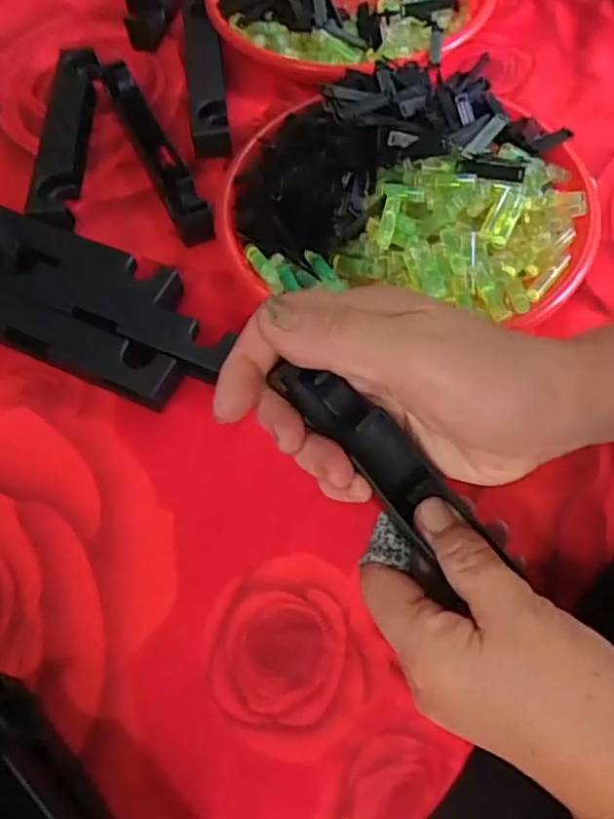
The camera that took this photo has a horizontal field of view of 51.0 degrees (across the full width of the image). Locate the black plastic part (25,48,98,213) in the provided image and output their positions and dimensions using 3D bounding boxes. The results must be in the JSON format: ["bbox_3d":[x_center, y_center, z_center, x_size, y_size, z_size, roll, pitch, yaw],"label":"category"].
[{"bbox_3d":[-0.196,-0.225,0.523,0.036,0.027,0.187,-4,61,1],"label":"black plastic part"}]

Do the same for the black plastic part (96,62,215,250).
[{"bbox_3d":[-0.119,-0.203,0.501,0.027,0.036,0.189,-23,62,-10],"label":"black plastic part"}]

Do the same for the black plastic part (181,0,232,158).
[{"bbox_3d":[-0.087,-0.283,0.546,0.031,0.030,0.176,-8,61,-2],"label":"black plastic part"}]

